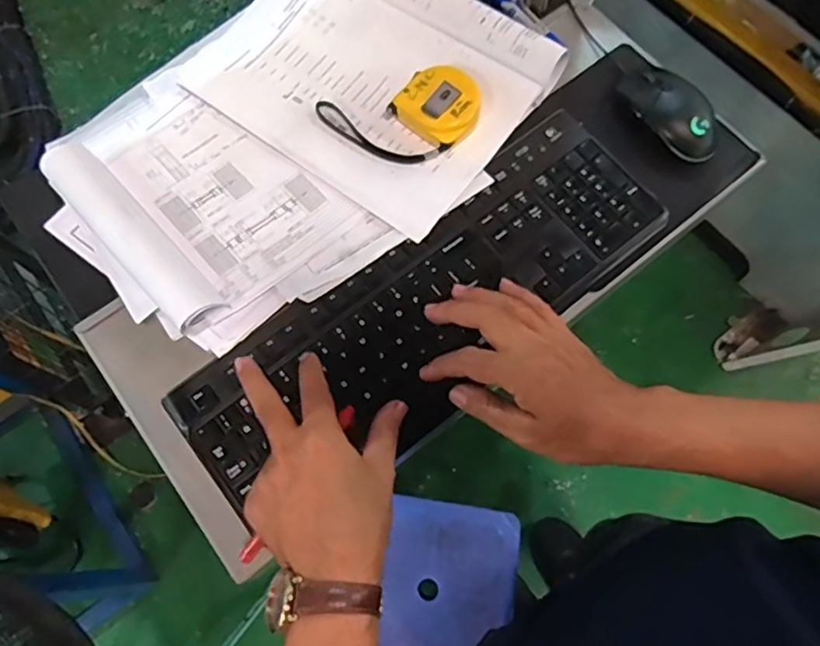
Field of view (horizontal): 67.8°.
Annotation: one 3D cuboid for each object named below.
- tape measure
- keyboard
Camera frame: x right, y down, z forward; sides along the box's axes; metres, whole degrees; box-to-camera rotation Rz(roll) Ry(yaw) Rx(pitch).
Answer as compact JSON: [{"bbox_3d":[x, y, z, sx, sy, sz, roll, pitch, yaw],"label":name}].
[{"bbox_3d":[-0.008,-0.188,0.553,0.140,0.031,0.083,-12,69,-3],"label":"tape measure"},{"bbox_3d":[0.018,-0.015,0.524,0.443,0.024,0.161,-34,72,-11],"label":"keyboard"}]

